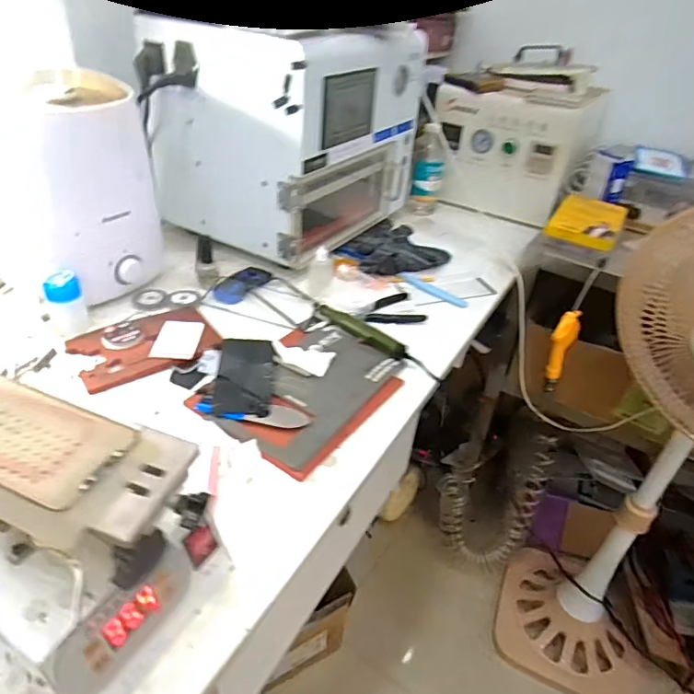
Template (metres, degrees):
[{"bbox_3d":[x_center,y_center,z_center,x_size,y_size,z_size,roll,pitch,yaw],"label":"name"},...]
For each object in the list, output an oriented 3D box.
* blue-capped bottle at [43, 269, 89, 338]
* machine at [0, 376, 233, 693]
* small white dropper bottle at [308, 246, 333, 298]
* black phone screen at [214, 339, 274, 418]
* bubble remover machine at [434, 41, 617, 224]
[{"bbox_3d":[-0.354,-0.058,0.653,0.041,0.082,0.034,-14,39,-24],"label":"blue-capped bottle"},{"bbox_3d":[-0.220,0.121,0.354,0.235,0.145,0.135,20,38,20],"label":"machine"},{"bbox_3d":[-0.038,-0.107,0.752,0.034,0.072,0.025,2,35,-4],"label":"small white dropper bottle"},{"bbox_3d":[-0.119,0.032,0.607,0.063,0.006,0.132,0,36,-6],"label":"black phone screen"},{"bbox_3d":[0.339,-0.437,1.070,0.267,0.255,0.276,23,39,24],"label":"bubble remover machine"}]

